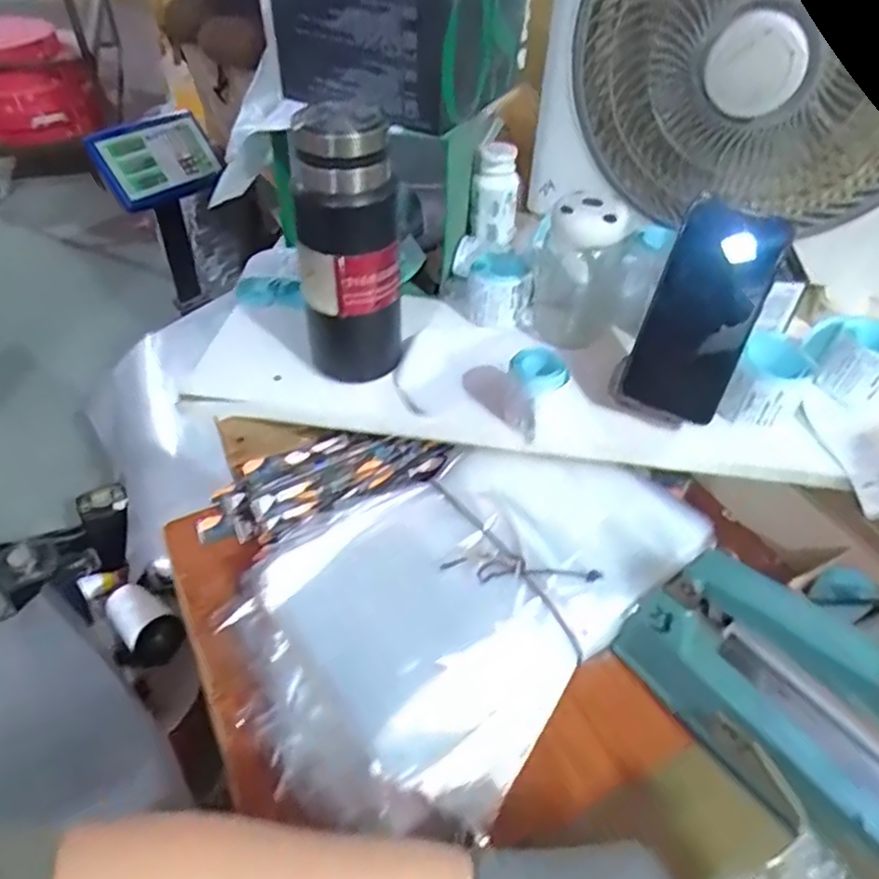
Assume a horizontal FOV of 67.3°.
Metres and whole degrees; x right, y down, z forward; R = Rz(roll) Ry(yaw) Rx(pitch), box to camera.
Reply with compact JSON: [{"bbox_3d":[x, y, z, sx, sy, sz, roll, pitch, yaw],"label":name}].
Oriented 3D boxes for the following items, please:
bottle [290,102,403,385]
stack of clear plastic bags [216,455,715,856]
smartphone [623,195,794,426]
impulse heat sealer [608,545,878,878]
[{"bbox_3d":[-0.070,-0.142,0.529,0.075,0.216,0.063,-3,46,-5],"label":"bottle"},{"bbox_3d":[0.014,0.117,0.538,0.252,0.075,0.361,36,54,28],"label":"stack of clear plastic bags"},{"bbox_3d":[0.205,-0.093,0.517,0.074,0.167,0.013,21,22,10],"label":"smartphone"},{"bbox_3d":[0.263,0.175,0.404,0.084,0.171,0.286,-26,52,-25],"label":"impulse heat sealer"}]

